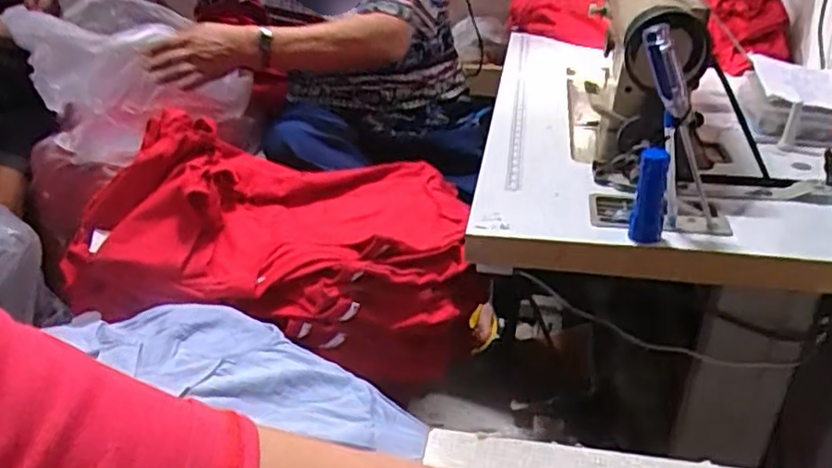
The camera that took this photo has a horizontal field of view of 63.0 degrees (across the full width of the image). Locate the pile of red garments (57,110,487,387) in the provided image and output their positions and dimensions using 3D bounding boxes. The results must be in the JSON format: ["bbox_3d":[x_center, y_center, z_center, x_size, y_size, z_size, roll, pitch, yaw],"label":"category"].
[{"bbox_3d":[-0.163,-0.017,0.925,0.469,0.203,0.315,3,29,3],"label":"pile of red garments"}]

